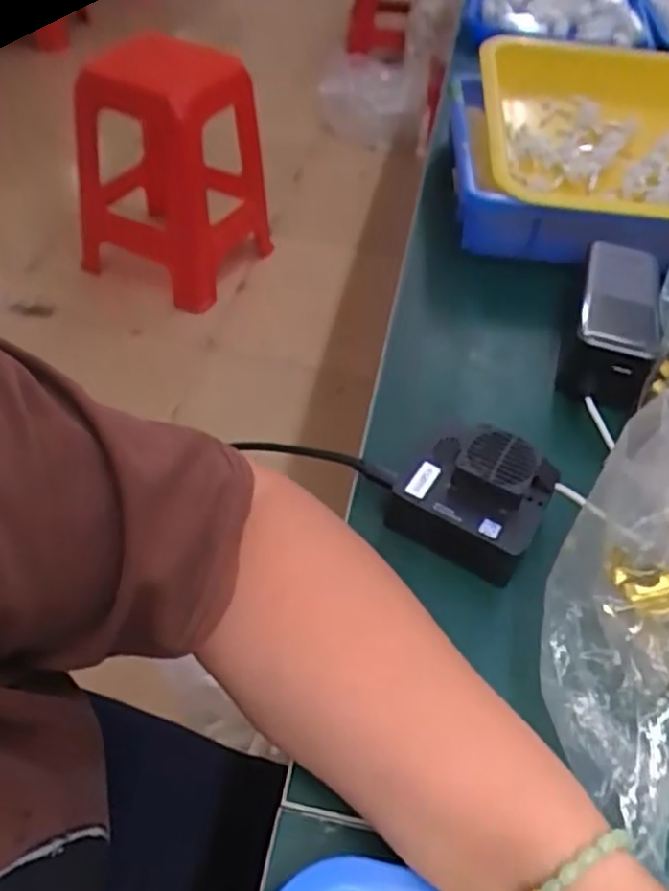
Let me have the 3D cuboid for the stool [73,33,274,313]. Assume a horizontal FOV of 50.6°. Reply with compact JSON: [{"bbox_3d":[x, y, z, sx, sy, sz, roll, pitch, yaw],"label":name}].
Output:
[{"bbox_3d":[-0.391,-0.691,1.725,0.371,0.549,0.397,18,49,10],"label":"stool"}]

